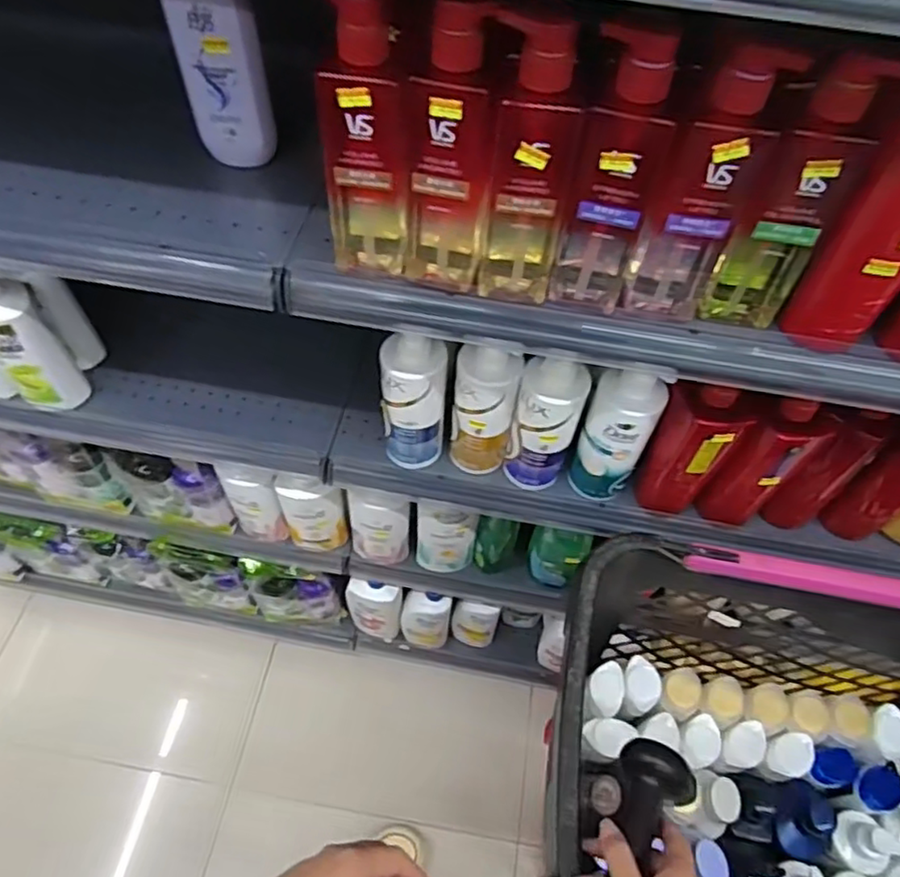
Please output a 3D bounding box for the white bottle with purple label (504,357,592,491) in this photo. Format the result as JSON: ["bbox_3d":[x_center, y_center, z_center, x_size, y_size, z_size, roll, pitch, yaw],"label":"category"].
[{"bbox_3d":[0.111,-0.012,0.771,0.075,0.209,0.056,18,58,8],"label":"white bottle with purple label"}]

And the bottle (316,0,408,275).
[{"bbox_3d":[-0.064,-0.219,0.505,0.075,0.212,0.042,-1,58,-4],"label":"bottle"}]

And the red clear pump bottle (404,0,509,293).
[{"bbox_3d":[-0.001,-0.212,0.503,0.073,0.215,0.045,5,57,-1],"label":"red clear pump bottle"}]

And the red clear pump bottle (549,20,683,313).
[{"bbox_3d":[0.124,-0.190,0.496,0.063,0.222,0.046,14,58,5],"label":"red clear pump bottle"}]

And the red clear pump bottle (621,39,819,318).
[{"bbox_3d":[0.191,-0.177,0.492,0.060,0.210,0.054,25,59,12],"label":"red clear pump bottle"}]

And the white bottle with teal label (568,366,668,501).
[{"bbox_3d":[0.199,-0.004,0.775,0.085,0.205,0.065,21,59,10],"label":"white bottle with teal label"}]

